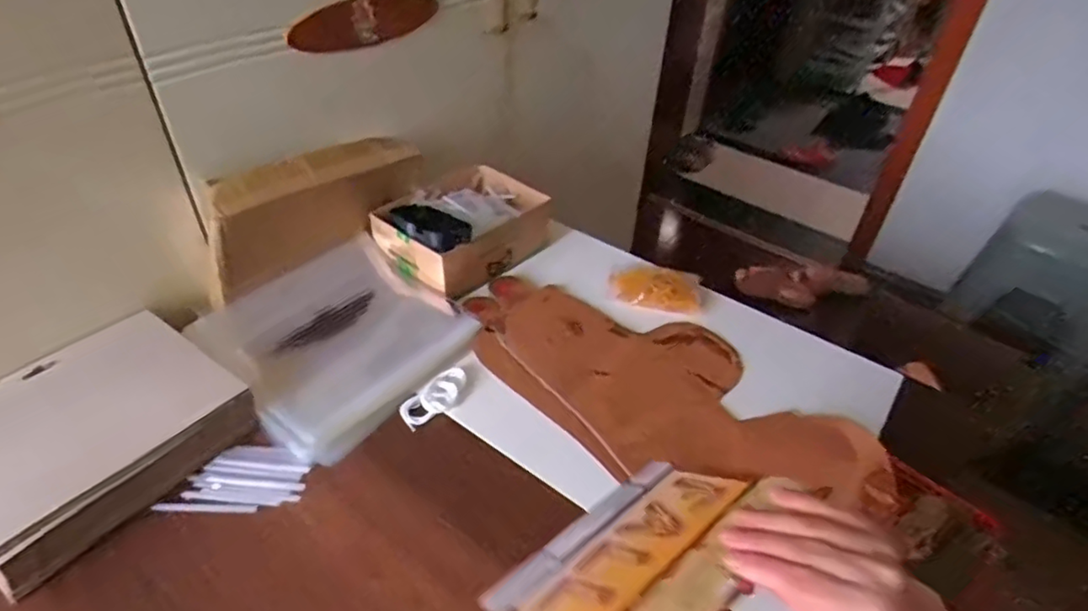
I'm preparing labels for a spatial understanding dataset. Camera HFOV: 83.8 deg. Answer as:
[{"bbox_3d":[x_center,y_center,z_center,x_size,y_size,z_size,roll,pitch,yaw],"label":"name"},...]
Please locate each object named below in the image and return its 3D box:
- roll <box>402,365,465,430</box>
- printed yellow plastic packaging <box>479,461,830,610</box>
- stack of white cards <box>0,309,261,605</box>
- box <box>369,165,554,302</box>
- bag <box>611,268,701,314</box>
[{"bbox_3d":[-0.102,0.086,0.571,0.034,0.011,0.074,33,48,31],"label":"roll"},{"bbox_3d":[0.063,0.163,0.403,0.179,0.008,0.163,-28,10,-32],"label":"printed yellow plastic packaging"},{"bbox_3d":[-0.365,0.102,0.490,0.178,0.055,0.197,28,46,27],"label":"stack of white cards"},{"bbox_3d":[-0.094,-0.094,0.728,0.136,0.078,0.183,32,47,30],"label":"box"},{"bbox_3d":[0.129,-0.018,0.702,0.103,0.028,0.056,13,40,11],"label":"bag"}]

